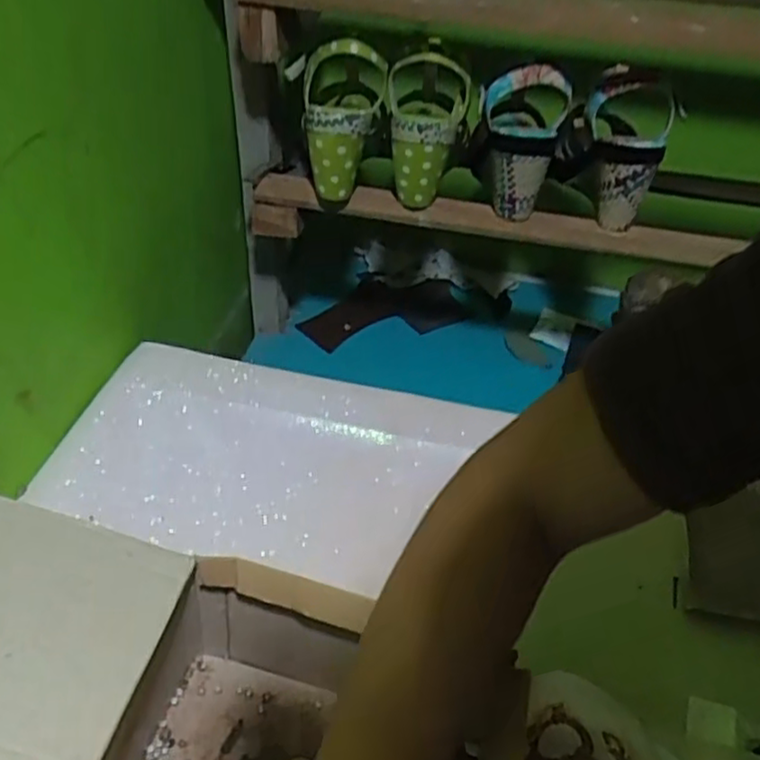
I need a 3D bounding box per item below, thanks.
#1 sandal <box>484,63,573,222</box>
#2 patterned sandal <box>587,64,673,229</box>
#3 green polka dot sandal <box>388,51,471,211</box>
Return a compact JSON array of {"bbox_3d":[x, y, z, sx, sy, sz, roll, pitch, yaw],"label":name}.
[{"bbox_3d":[0.133,-0.230,0.680,0.073,0.137,0.069,13,43,8],"label":"sandal"},{"bbox_3d":[0.235,-0.220,0.676,0.080,0.149,0.070,-9,17,-16],"label":"patterned sandal"},{"bbox_3d":[0.044,-0.240,0.696,0.080,0.132,0.067,5,41,1],"label":"green polka dot sandal"}]

